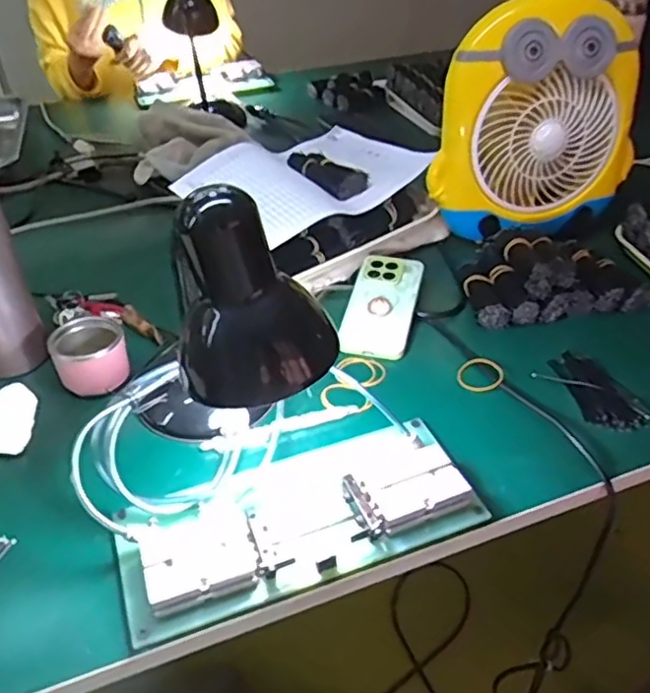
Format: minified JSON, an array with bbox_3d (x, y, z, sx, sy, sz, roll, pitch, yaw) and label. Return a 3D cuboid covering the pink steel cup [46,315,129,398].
[{"bbox_3d":[-0.233,0.009,0.641,0.069,0.052,0.060,-11,41,-11],"label":"pink steel cup"}]

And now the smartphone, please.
[{"bbox_3d":[0.065,-0.048,0.724,0.072,0.013,0.153,11,50,9],"label":"smartphone"}]

